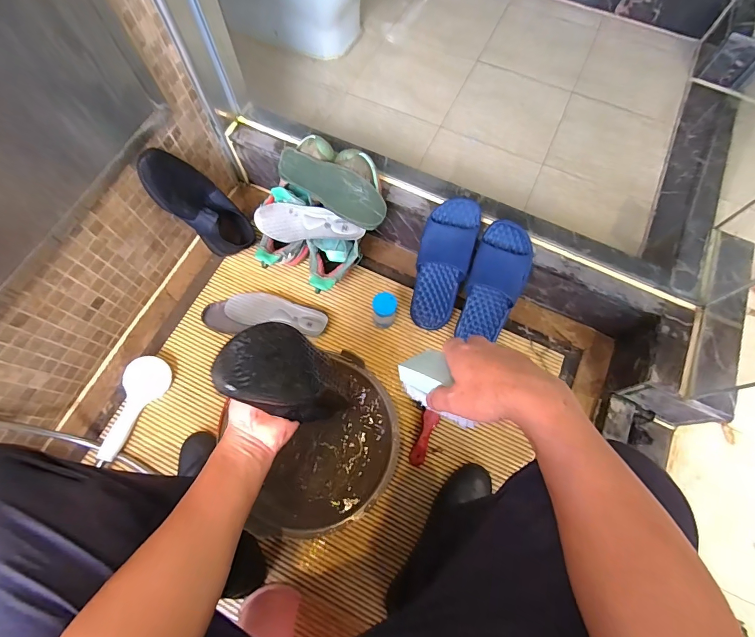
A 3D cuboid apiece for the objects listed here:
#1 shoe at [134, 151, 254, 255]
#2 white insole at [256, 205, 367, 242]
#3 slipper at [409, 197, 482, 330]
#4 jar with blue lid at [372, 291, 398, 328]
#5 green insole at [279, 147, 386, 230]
[{"bbox_3d":[-0.356,-0.228,0.799,0.080,0.261,0.125,2,64,33],"label":"shoe"},{"bbox_3d":[-0.139,-0.187,0.782,0.222,0.020,0.072,10,100,10],"label":"white insole"},{"bbox_3d":[0.130,-0.104,0.802,0.103,0.062,0.276,15,113,4],"label":"slipper"},{"bbox_3d":[0.014,-0.015,0.824,0.051,0.099,0.047,4,68,0],"label":"jar with blue lid"},{"bbox_3d":[-0.092,-0.264,0.768,0.242,0.025,0.080,33,114,9],"label":"green insole"}]

